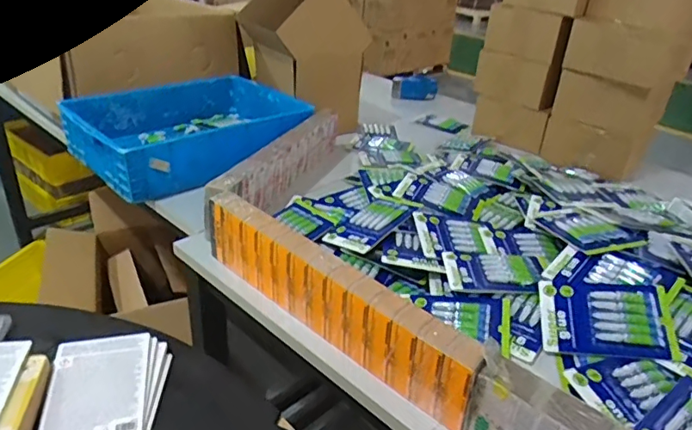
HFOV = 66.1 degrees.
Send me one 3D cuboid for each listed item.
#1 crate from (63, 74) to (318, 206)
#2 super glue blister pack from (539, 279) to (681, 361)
[{"bbox_3d":[-0.375,-0.193,1.315,0.503,0.153,0.382,-22,38,-39],"label":"crate"},{"bbox_3d":[0.366,0.140,0.752,0.169,0.024,0.123,0,49,16],"label":"super glue blister pack"}]

